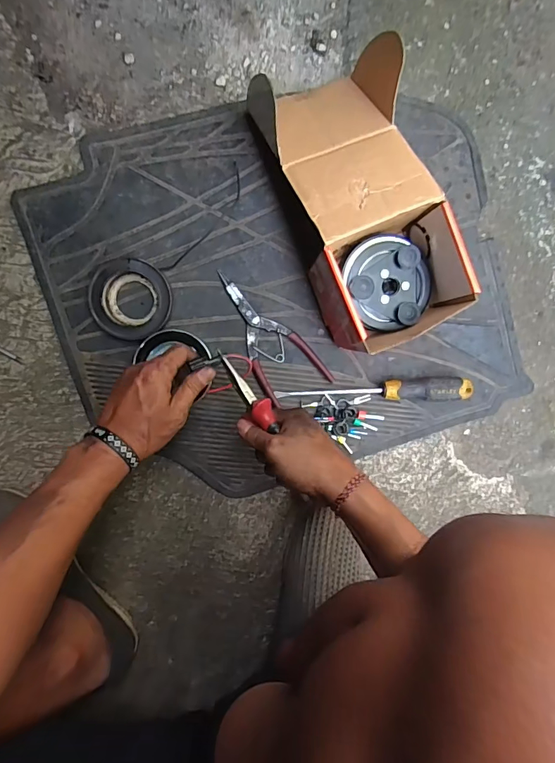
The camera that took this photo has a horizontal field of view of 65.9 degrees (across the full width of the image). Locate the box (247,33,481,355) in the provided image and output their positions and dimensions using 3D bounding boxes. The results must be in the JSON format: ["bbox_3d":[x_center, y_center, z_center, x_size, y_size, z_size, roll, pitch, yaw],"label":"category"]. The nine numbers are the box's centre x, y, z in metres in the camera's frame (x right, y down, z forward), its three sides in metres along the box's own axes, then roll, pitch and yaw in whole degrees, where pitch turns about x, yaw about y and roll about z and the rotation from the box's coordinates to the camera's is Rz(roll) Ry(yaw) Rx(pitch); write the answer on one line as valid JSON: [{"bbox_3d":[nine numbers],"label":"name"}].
[{"bbox_3d":[0.109,-0.205,0.483,0.184,0.112,0.305,-21,98,-1],"label":"box"}]

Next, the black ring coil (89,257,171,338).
[{"bbox_3d":[-0.174,-0.098,0.515,0.089,0.033,0.091,-1,97,-4],"label":"black ring coil"}]

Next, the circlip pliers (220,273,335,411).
[{"bbox_3d":[-0.016,-0.056,0.535,0.080,0.018,0.181,-35,98,1],"label":"circlip pliers"}]

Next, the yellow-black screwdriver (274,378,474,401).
[{"bbox_3d":[0.122,0.010,0.545,0.242,0.030,0.027,-1,97,-4],"label":"yellow-black screwdriver"}]

